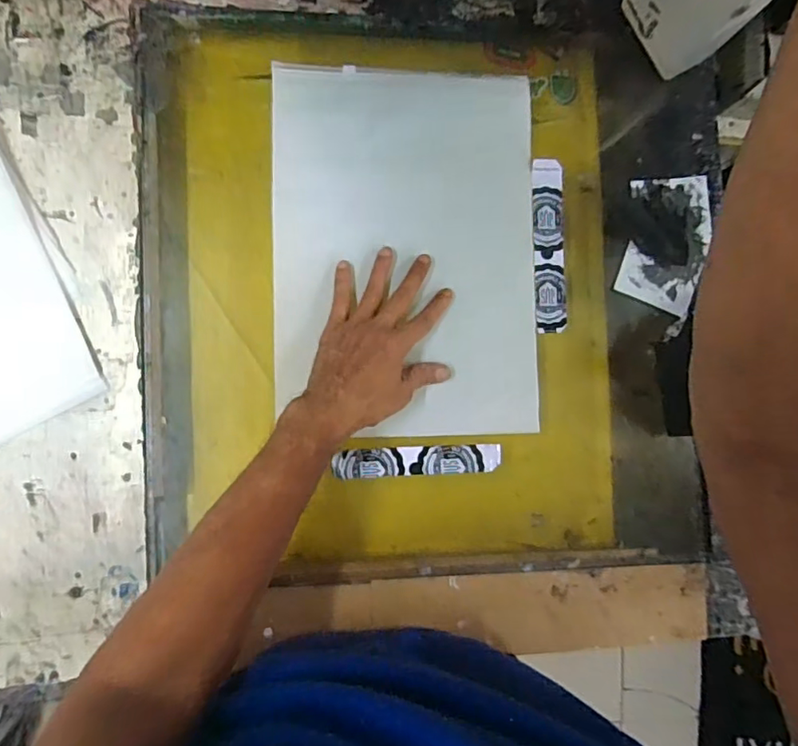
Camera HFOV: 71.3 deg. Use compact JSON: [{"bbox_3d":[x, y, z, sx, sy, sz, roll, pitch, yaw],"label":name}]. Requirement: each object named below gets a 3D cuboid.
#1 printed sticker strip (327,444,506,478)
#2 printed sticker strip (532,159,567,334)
[{"bbox_3d":[0.019,0.084,0.527,0.157,0.008,0.027,-2,89,-8],"label":"printed sticker strip"},{"bbox_3d":[0.148,-0.126,0.550,0.031,0.005,0.169,-2,90,4],"label":"printed sticker strip"}]

